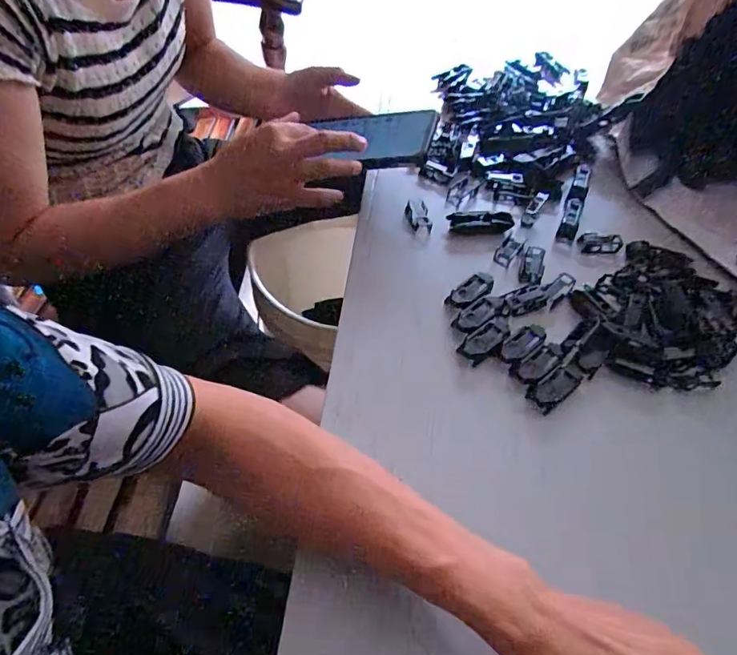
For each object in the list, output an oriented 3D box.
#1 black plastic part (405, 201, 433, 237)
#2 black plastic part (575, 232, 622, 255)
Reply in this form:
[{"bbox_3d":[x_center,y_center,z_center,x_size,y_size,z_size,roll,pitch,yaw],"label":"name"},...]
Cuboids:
[{"bbox_3d":[0.051,-0.115,0.512,0.022,0.016,0.040,-3,53,-9],"label":"black plastic part"},{"bbox_3d":[0.238,-0.085,0.509,0.043,0.006,0.026,3,52,-5],"label":"black plastic part"}]

